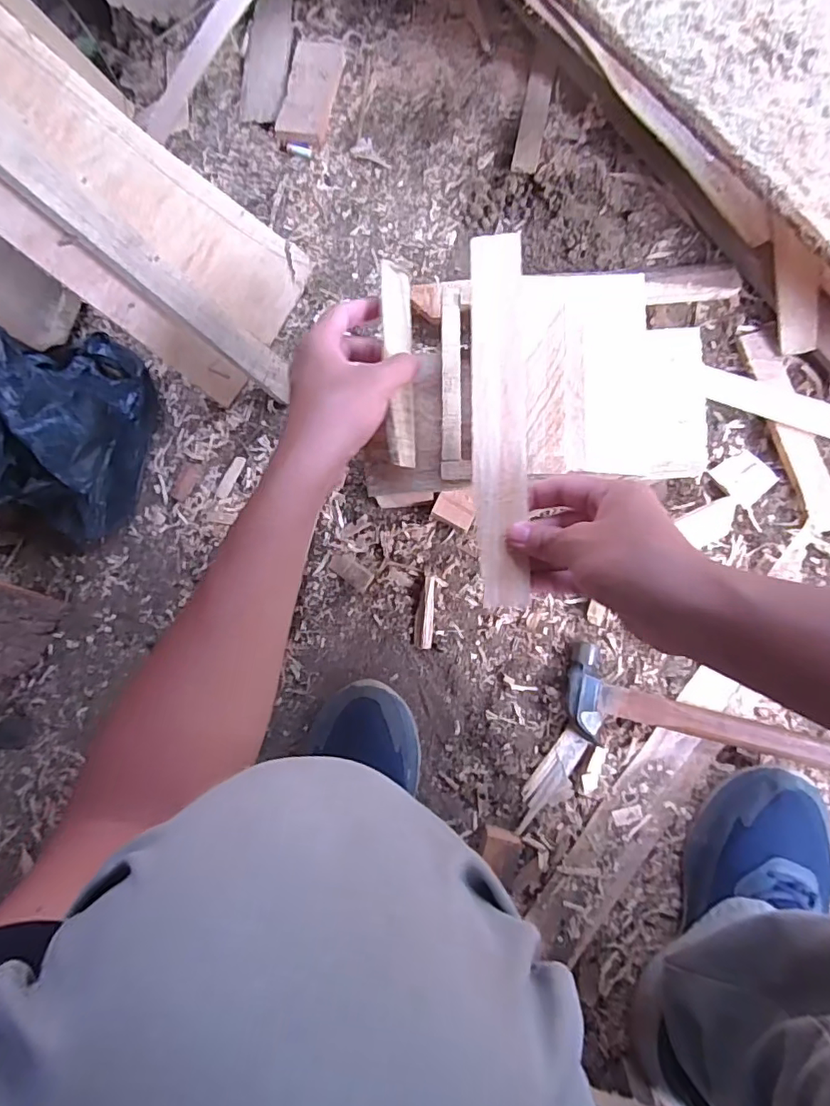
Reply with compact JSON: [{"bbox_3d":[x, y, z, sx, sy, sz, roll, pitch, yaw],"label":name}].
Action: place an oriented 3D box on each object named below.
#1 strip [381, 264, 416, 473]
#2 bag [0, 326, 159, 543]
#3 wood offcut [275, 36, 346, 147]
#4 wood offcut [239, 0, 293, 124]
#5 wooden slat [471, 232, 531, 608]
[{"bbox_3d":[-0.012,-0.139,0.407,0.005,0.028,0.146,1,92,51],"label":"strip"},{"bbox_3d":[-0.380,-0.125,0.553,0.170,0.127,0.209,9,89,8],"label":"bag"},{"bbox_3d":[-0.119,-0.525,0.615,0.057,0.020,0.122,15,90,8],"label":"wood offcut"},{"bbox_3d":[-0.167,-0.568,0.624,0.053,0.014,0.147,10,89,8],"label":"wood offcut"},{"bbox_3d":[0.057,-0.087,0.367,0.033,0.005,0.243,-1,93,7],"label":"wooden slat"}]

